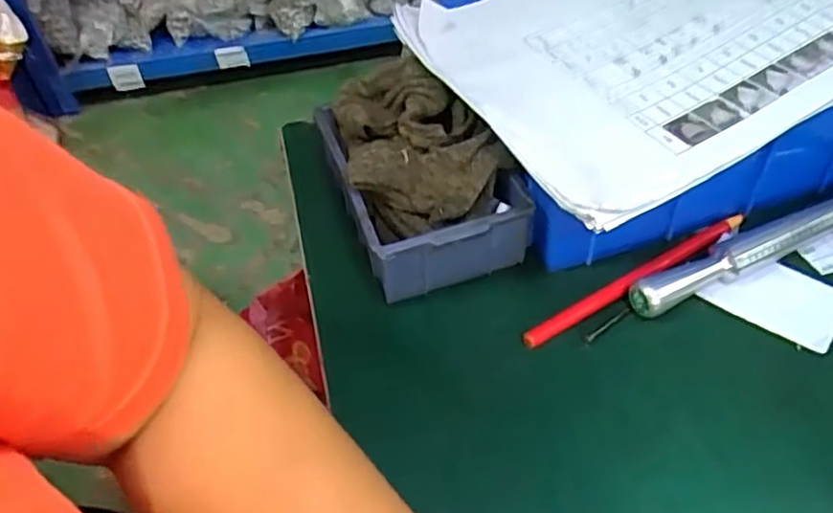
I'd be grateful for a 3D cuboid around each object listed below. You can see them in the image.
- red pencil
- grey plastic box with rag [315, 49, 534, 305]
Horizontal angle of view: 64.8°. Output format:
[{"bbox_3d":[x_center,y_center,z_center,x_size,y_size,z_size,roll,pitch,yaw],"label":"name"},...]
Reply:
[{"bbox_3d":[0.131,0.012,0.385,0.166,0.011,0.011,-25,50,-18],"label":"red pencil"},{"bbox_3d":[-0.002,-0.049,0.407,0.095,0.078,0.145,-18,49,-12],"label":"grey plastic box with rag"}]

